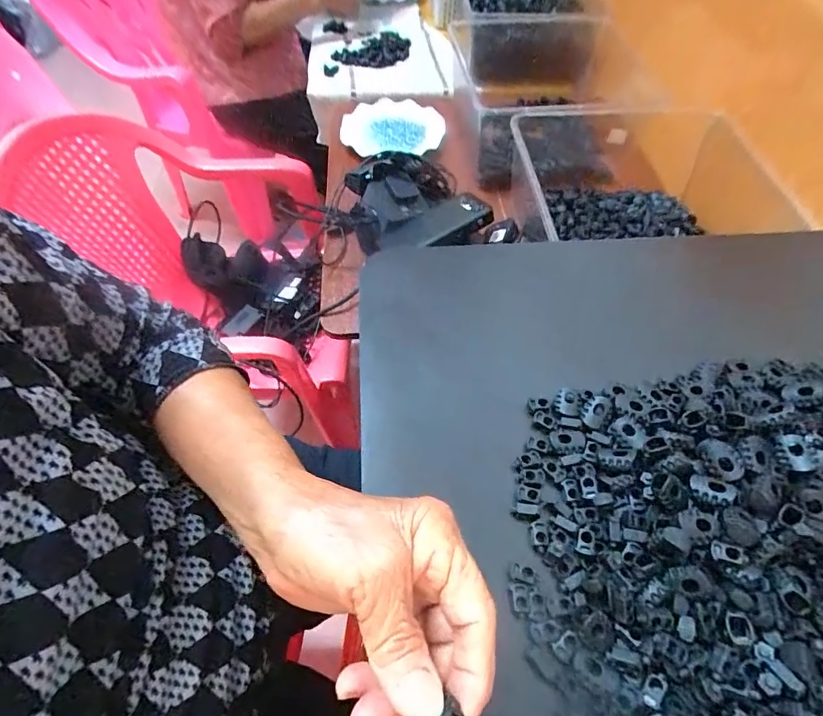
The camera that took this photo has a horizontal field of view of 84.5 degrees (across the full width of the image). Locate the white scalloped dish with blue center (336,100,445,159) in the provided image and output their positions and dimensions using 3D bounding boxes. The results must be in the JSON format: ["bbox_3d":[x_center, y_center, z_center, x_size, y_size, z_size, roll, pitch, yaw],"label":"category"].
[{"bbox_3d":[-0.040,-0.440,0.850,0.186,0.028,0.174,0,56,1],"label":"white scalloped dish with blue center"}]

